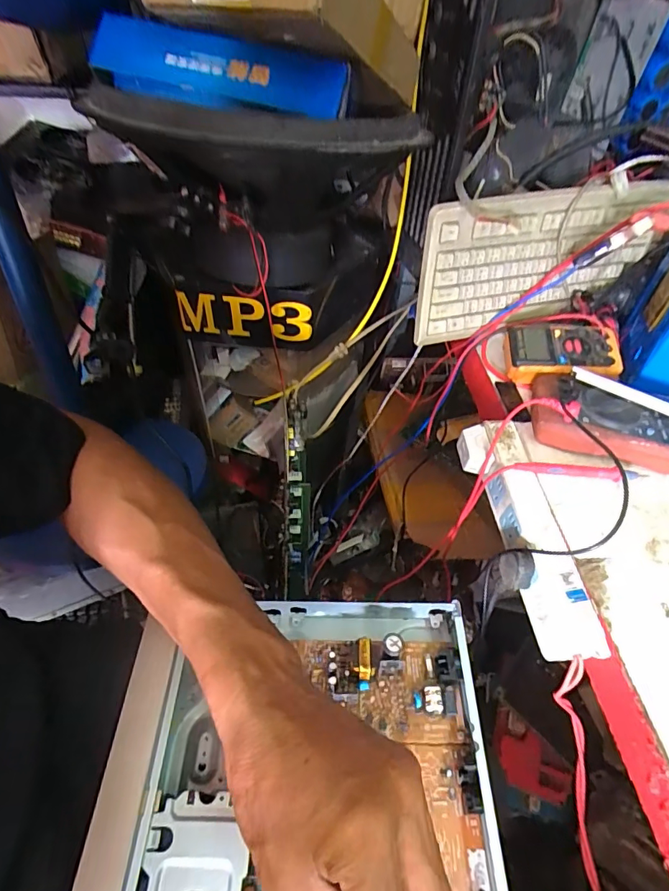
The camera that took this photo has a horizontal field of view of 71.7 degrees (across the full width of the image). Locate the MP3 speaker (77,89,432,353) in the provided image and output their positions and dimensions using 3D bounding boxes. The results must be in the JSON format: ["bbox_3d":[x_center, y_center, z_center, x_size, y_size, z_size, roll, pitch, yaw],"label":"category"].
[{"bbox_3d":[-0.077,-0.258,0.571,0.279,0.284,0.295,3,48,-3],"label":"MP3 speaker"}]

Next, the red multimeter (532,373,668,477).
[{"bbox_3d":[0.280,-0.017,0.453,0.175,0.051,0.082,23,50,15],"label":"red multimeter"}]

